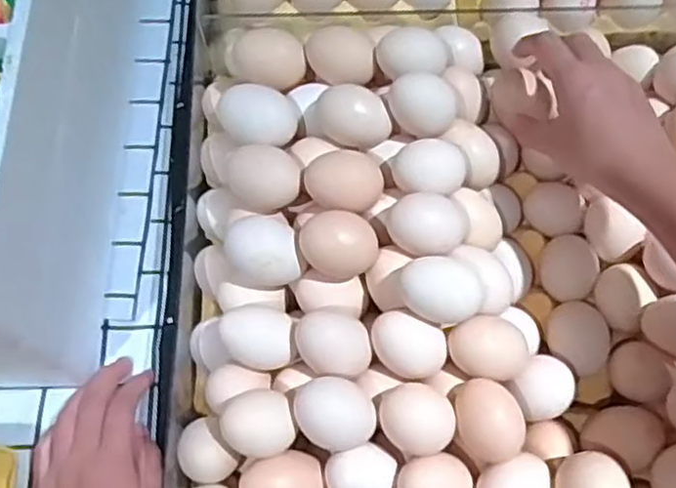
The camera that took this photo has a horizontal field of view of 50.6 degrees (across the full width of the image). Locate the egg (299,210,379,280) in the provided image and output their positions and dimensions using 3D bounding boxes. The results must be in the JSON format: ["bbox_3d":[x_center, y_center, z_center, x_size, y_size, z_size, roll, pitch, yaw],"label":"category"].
[{"bbox_3d":[0.001,0.004,0.470,0.048,0.046,0.041,-10,68,-3],"label":"egg"}]

